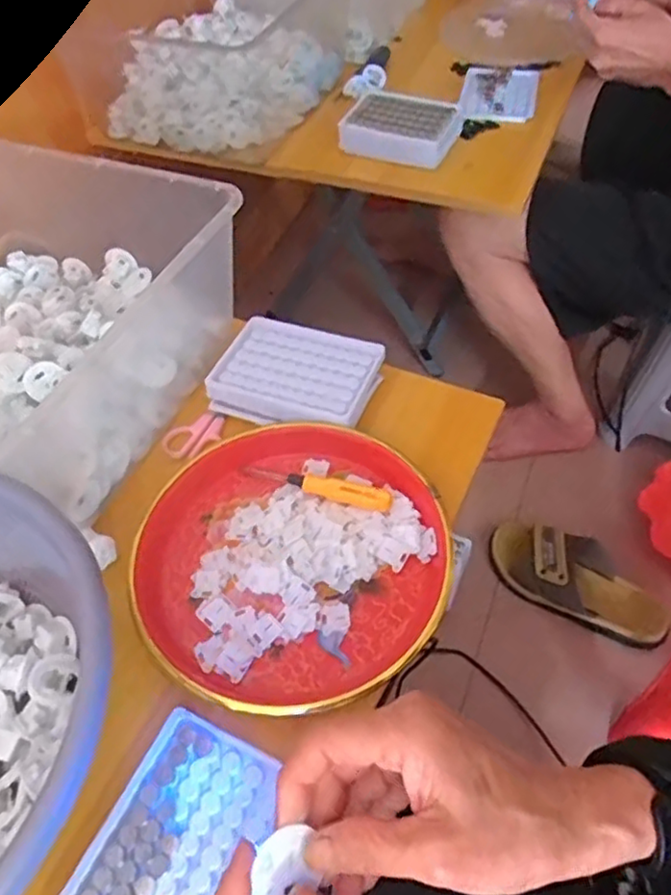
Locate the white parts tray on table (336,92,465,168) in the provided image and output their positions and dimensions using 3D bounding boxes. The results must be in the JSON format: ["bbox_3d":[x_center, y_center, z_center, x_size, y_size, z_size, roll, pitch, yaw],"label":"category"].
[{"bbox_3d":[0.080,-0.393,0.803,0.134,0.040,0.105,17,57,15],"label":"white parts tray on table"}]

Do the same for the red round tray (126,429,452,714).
[{"bbox_3d":[-0.033,0.075,0.473,0.219,0.030,0.213,-2,54,2],"label":"red round tray"}]

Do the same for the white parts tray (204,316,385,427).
[{"bbox_3d":[-0.034,-0.064,0.571,0.131,0.019,0.101,15,56,14],"label":"white parts tray"}]

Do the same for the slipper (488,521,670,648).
[{"bbox_3d":[0.360,0.197,0.976,0.268,0.063,0.126,32,62,24],"label":"slipper"}]

